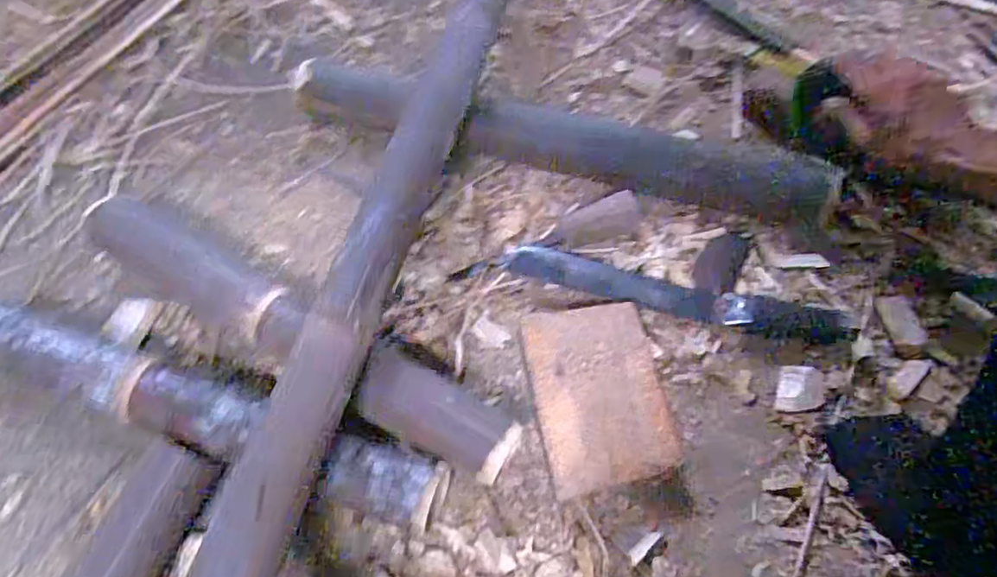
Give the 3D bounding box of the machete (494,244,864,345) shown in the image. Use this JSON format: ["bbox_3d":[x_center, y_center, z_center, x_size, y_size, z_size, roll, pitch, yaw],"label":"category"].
[{"bbox_3d":[0.178,0.006,0.608,0.343,0.015,0.039,12,66,7],"label":"machete"}]

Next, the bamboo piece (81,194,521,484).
[{"bbox_3d":[-0.201,0.039,0.579,0.484,0.054,0.068,27,68,13],"label":"bamboo piece"}]

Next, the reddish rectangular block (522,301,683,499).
[{"bbox_3d":[0.094,0.096,0.557,0.125,0.034,0.162,-12,65,-4],"label":"reddish rectangular block"}]

